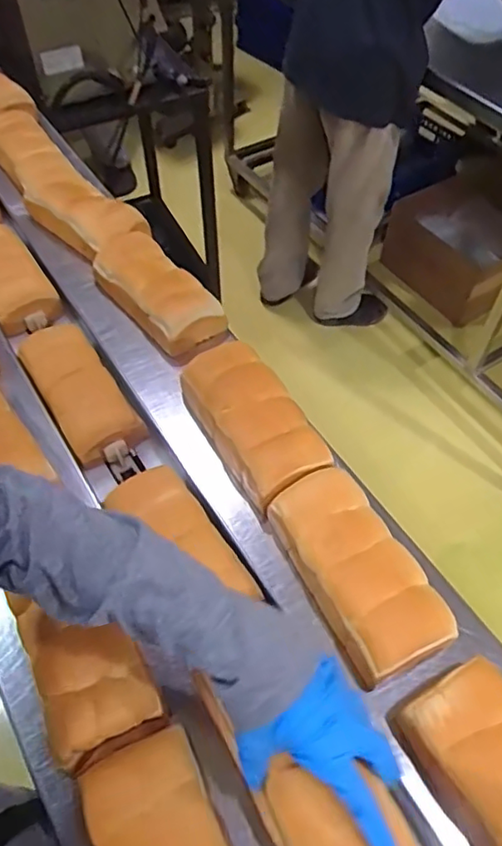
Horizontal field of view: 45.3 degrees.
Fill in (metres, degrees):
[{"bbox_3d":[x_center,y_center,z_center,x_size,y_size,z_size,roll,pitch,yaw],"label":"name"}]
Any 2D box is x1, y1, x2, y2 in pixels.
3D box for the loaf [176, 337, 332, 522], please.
[{"bbox_3d":[0.001,-0.003,0.665,0.092,0.067,0.191,-25,58,-16],"label":"loaf"}]

